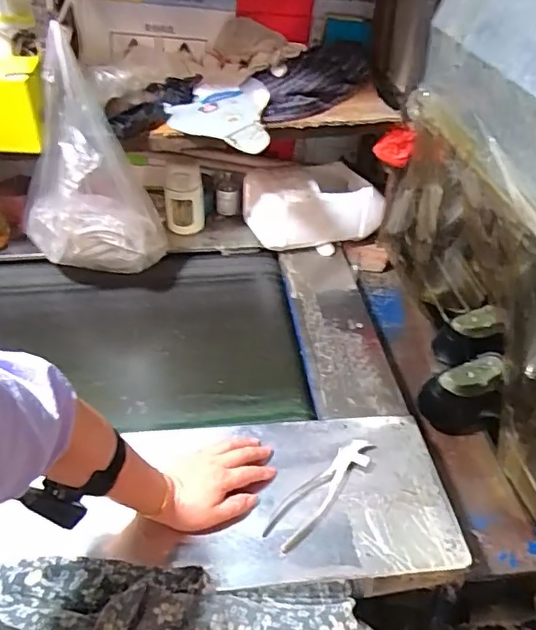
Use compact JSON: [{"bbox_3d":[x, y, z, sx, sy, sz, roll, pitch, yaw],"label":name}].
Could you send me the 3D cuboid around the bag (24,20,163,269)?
[{"bbox_3d":[-0.291,-0.220,0.910,0.221,0.361,0.120,-10,43,-14],"label":"bag"}]

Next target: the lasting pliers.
[{"bbox_3d":[0.069,0.217,0.711,0.047,0.010,0.193,31,49,29],"label":"lasting pliers"}]

